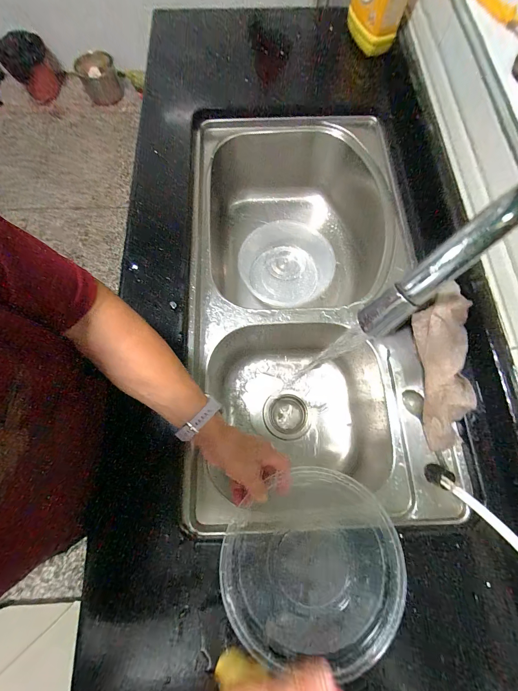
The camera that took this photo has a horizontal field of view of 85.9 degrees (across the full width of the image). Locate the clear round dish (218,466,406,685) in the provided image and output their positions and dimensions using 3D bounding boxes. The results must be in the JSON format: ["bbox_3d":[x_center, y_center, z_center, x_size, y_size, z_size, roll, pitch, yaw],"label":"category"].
[{"bbox_3d":[0.075,0.300,0.384,0.230,0.054,0.209,-37,78,-11],"label":"clear round dish"}]

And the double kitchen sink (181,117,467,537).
[{"bbox_3d":[0.108,-0.110,0.626,0.490,0.257,0.854,0,74,-1],"label":"double kitchen sink"}]

